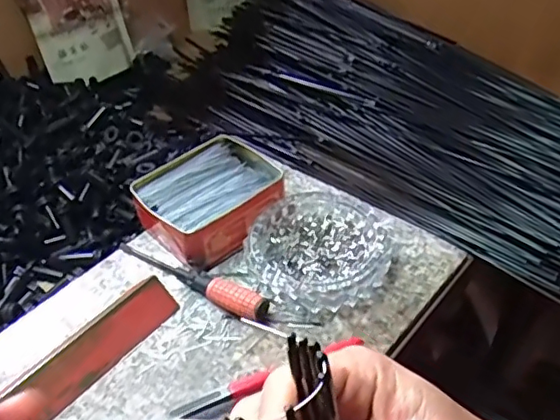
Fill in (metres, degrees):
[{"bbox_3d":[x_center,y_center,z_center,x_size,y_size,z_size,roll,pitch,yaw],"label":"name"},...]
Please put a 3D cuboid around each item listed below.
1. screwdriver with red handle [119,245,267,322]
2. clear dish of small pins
[{"bbox_3d":[-0.079,0.051,0.495,0.161,0.017,0.021,26,49,28],"label":"screwdriver with red handle"},{"bbox_3d":[0.035,0.034,0.506,0.120,0.028,0.125,-2,42,2],"label":"clear dish of small pins"}]

